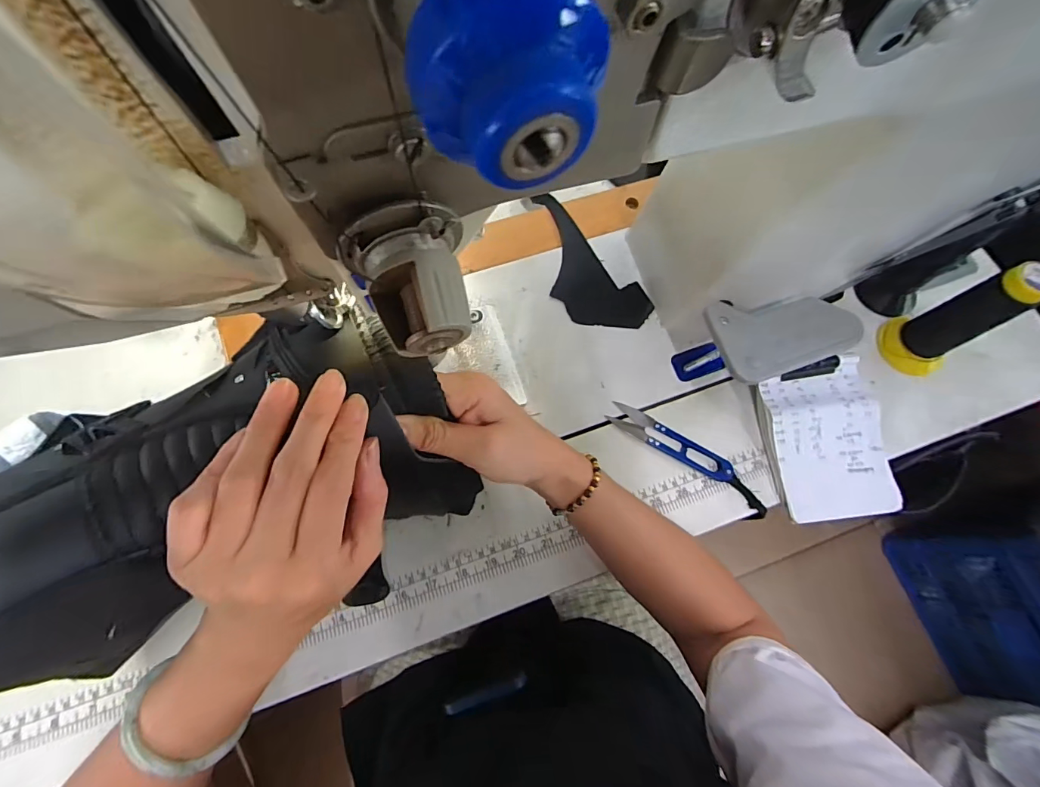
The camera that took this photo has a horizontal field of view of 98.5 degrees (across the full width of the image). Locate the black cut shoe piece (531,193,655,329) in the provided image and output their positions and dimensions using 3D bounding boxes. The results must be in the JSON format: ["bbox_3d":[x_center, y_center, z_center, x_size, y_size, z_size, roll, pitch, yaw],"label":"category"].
[{"bbox_3d":[0.056,-0.122,0.443,0.073,0.004,0.161,-41,84,-14],"label":"black cut shoe piece"}]

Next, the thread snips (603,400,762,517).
[{"bbox_3d":[0.152,0.056,0.403,0.155,0.007,0.030,35,73,11],"label":"thread snips"}]

